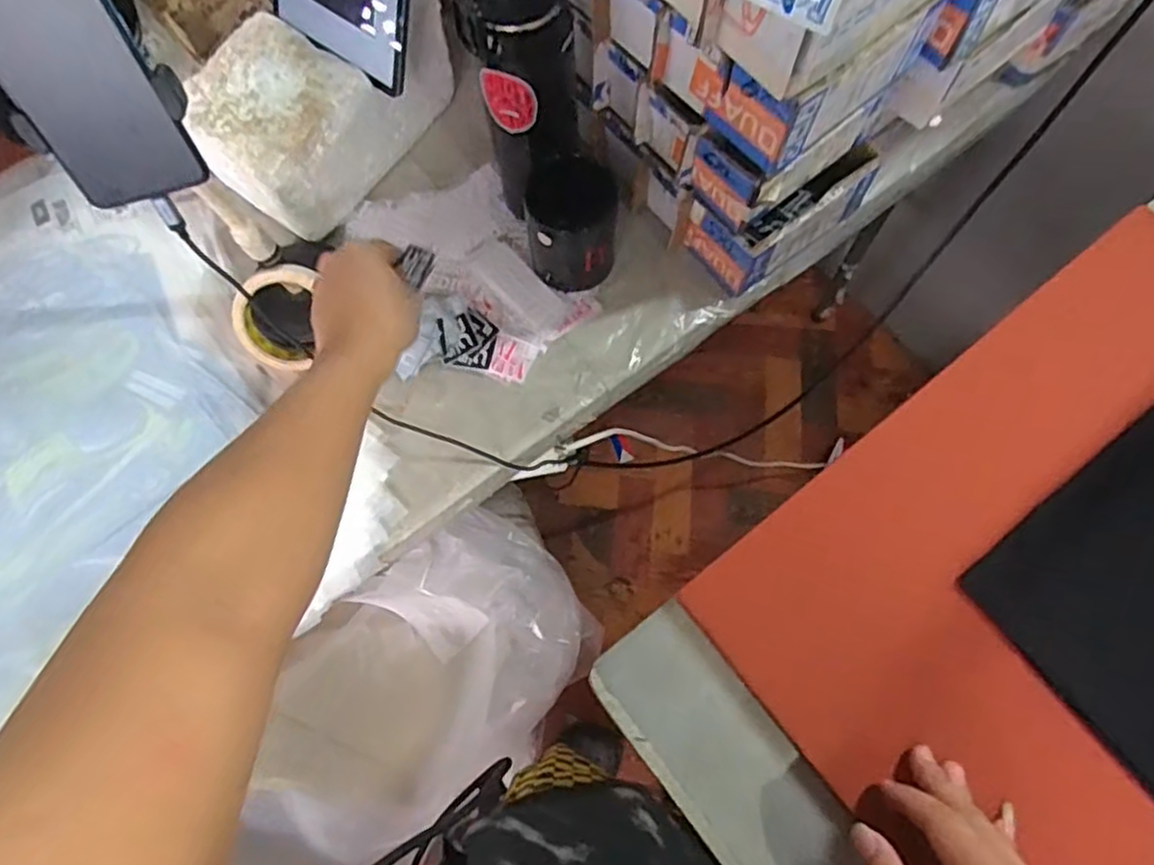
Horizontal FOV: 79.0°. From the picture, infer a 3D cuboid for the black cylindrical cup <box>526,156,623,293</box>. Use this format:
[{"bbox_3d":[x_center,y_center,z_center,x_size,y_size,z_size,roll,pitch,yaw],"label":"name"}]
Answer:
[{"bbox_3d":[0.002,-0.184,0.623,0.087,0.097,0.076,-3,72,1],"label":"black cylindrical cup"}]

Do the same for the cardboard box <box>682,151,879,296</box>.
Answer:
[{"bbox_3d":[0.184,-0.201,0.632,0.155,0.075,0.076,-34,74,-9],"label":"cardboard box"}]

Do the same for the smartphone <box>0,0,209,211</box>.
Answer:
[{"bbox_3d":[-0.276,-0.201,0.373,0.072,0.164,0.015,-20,48,-6],"label":"smartphone"}]

